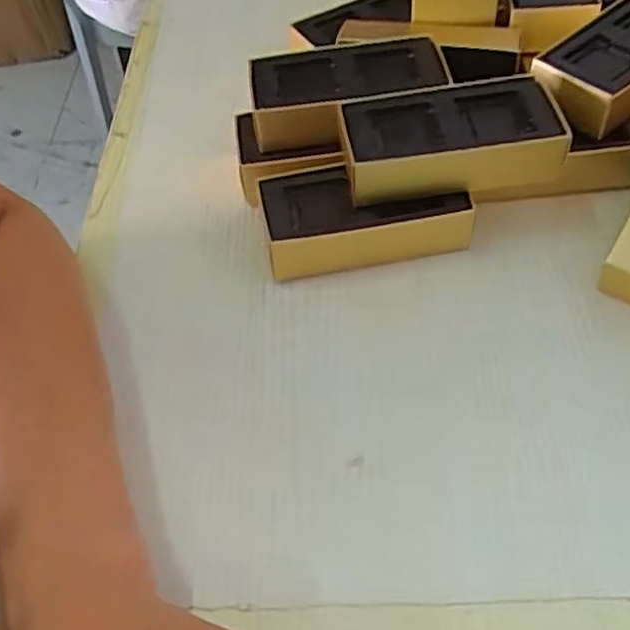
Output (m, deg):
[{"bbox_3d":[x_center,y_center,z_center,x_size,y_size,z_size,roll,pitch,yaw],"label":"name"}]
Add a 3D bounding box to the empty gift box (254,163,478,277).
[{"bbox_3d":[0.028,-0.056,0.398,0.110,0.035,0.053,-6,52,0],"label":"empty gift box"}]

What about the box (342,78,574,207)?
[{"bbox_3d":[0.072,-0.095,0.382,0.110,0.031,0.055,-6,52,1],"label":"box"}]

